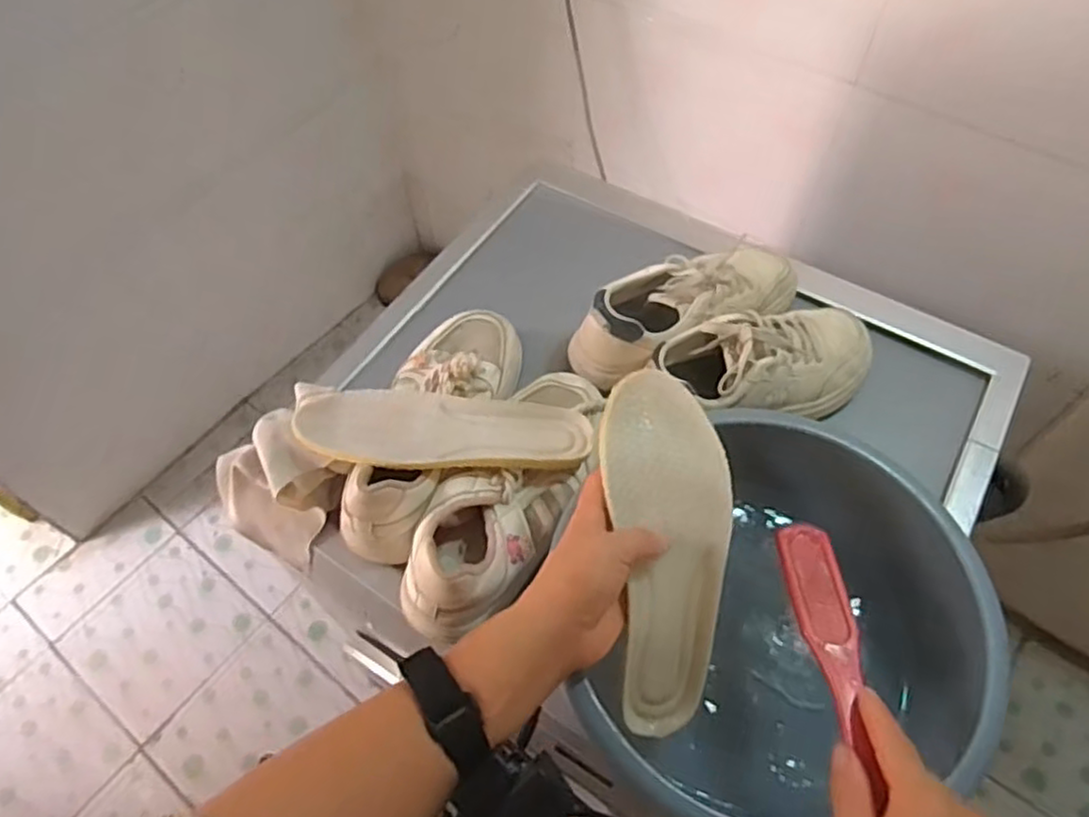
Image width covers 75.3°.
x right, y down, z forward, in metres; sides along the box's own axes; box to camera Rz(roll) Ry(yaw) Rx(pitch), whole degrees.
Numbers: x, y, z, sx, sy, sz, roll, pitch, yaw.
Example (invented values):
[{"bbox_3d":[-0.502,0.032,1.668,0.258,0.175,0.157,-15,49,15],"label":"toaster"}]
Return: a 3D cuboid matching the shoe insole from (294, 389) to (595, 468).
[{"bbox_3d":[-0.083,0.017,0.582,0.239,0.010,0.071,1,58,2],"label":"shoe insole"}]

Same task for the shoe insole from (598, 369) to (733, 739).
[{"bbox_3d":[0.082,0.096,0.474,0.080,0.029,0.236,-1,88,-1],"label":"shoe insole"}]

